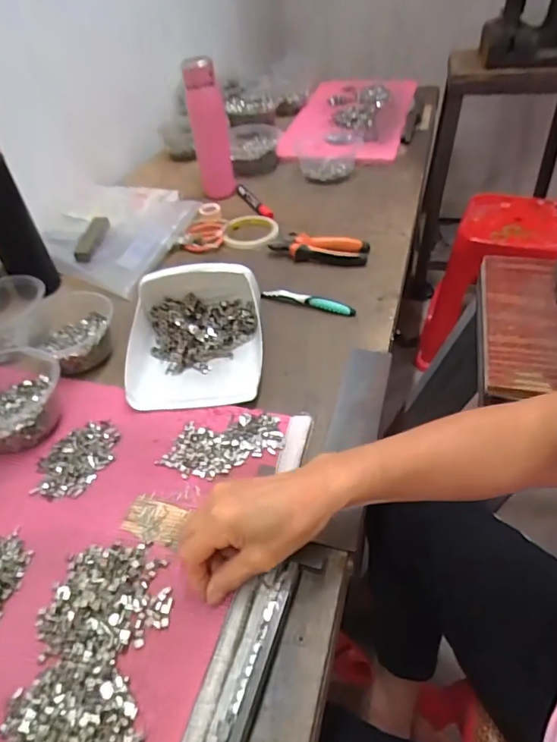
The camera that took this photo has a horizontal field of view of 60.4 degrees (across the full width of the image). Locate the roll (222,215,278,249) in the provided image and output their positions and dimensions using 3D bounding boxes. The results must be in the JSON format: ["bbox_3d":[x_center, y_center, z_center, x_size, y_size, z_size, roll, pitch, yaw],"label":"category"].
[{"bbox_3d":[-0.047,-0.238,0.805,0.093,0.015,0.103,2,45,5],"label":"roll"}]

